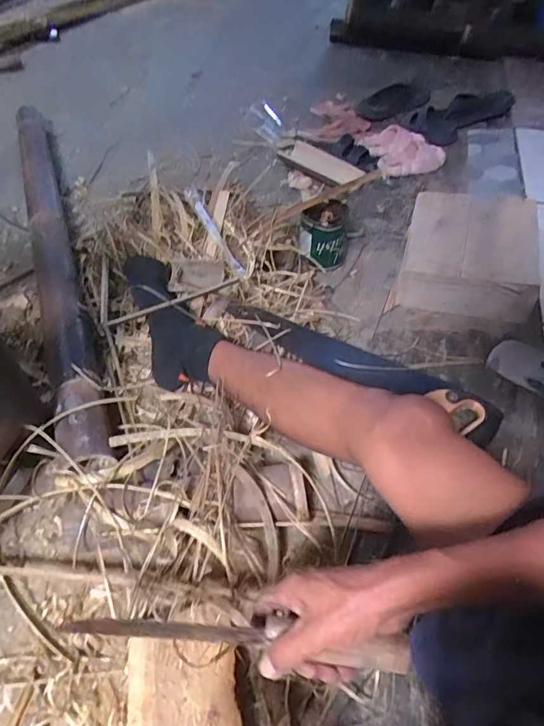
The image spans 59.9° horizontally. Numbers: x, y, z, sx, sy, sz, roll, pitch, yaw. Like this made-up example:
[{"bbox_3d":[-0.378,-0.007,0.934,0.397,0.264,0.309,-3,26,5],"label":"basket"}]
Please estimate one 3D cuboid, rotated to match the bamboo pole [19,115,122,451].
[{"bbox_3d":[-0.441,-0.253,0.927,0.071,0.058,1.070,-17,52,-15],"label":"bamboo pole"}]

